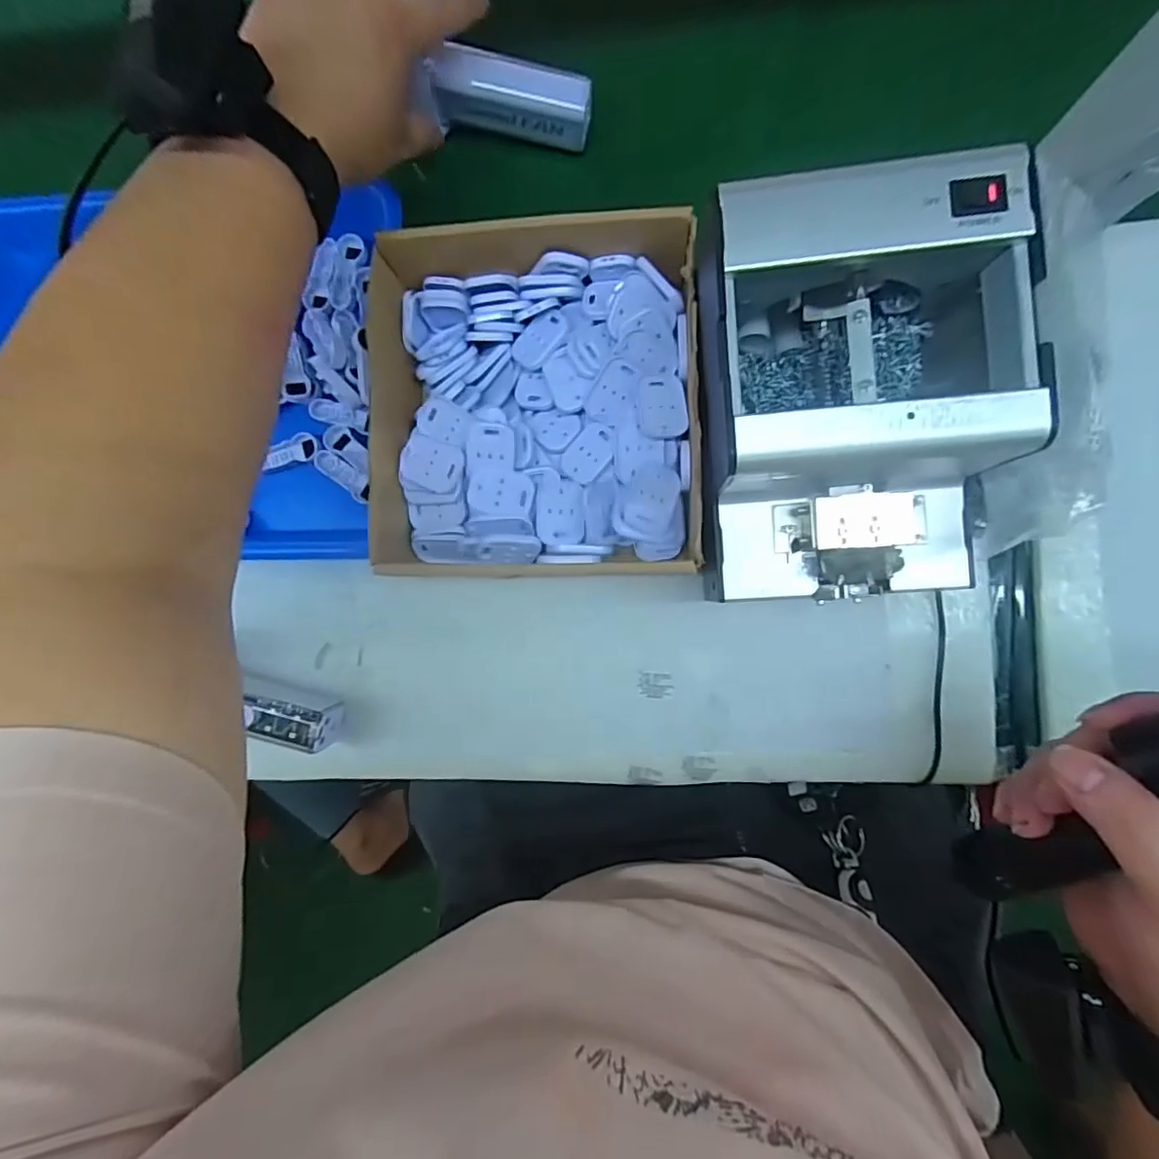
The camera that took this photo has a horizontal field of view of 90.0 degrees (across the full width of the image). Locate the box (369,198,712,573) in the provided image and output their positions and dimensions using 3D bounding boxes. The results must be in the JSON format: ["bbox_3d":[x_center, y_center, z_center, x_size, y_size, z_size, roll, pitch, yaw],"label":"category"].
[{"bbox_3d":[-0.024,-0.106,0.349,0.189,0.051,0.207,-1,89,6],"label":"box"}]

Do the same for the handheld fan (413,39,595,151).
[{"bbox_3d":[-0.045,-0.311,0.376,0.104,0.036,0.033,9,95,-3],"label":"handheld fan"}]

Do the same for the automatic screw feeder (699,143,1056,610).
[{"bbox_3d":[0.130,-0.082,0.296,0.128,0.129,0.183,-1,89,6],"label":"automatic screw feeder"}]

